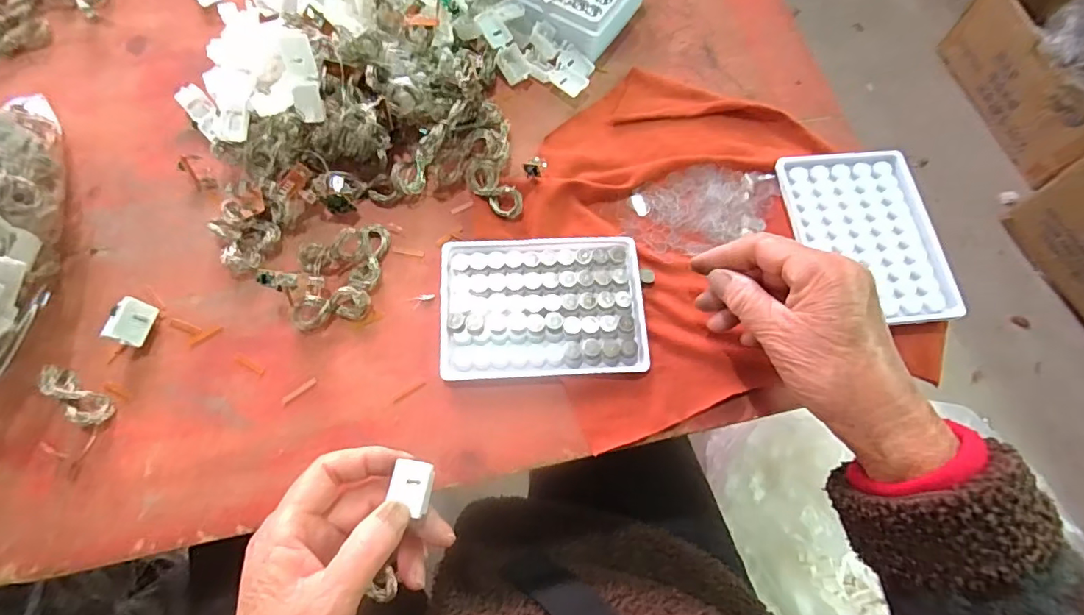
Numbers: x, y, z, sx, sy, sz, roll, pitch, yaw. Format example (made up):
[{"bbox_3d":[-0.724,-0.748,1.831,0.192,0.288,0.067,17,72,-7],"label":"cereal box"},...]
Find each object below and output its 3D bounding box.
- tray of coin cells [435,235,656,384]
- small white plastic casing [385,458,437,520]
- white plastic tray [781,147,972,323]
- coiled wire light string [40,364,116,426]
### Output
[{"bbox_3d":[0.000,-0.002,0.345,0.129,0.010,0.092,-2,70,-2],"label":"tray of coin cells"},{"bbox_3d":[-0.066,0.091,0.271,0.018,0.008,0.024,9,70,2],"label":"small white plastic casing"},{"bbox_3d":[0.228,-0.053,0.373,0.097,0.011,0.132,-5,70,-3],"label":"white plastic tray"},{"bbox_3d":[-0.281,0.052,0.315,0.050,0.015,0.019,32,72,10],"label":"coiled wire light string"}]

